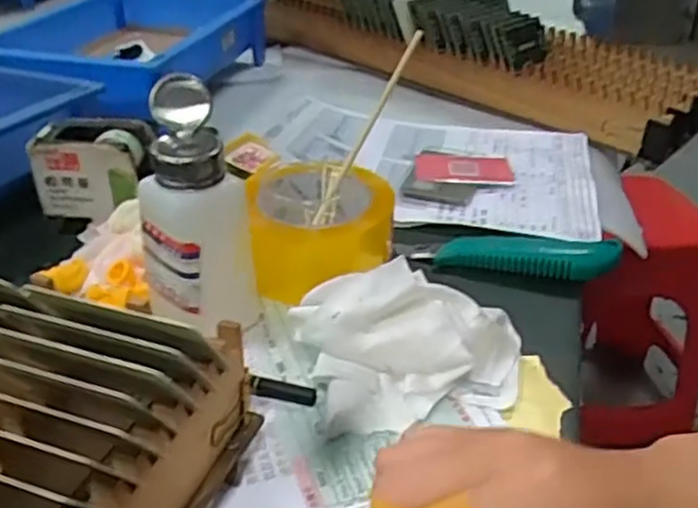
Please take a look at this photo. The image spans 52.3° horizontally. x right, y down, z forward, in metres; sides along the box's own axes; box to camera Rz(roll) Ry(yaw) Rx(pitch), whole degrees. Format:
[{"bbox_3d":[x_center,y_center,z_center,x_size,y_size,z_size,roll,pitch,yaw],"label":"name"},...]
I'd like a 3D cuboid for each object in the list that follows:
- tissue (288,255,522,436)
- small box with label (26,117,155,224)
[{"bbox_3d":[0.039,0.045,0.404,0.136,0.066,0.084,-3,32,-7],"label":"tissue"},{"bbox_3d":[-0.188,-0.065,0.538,0.079,0.060,0.056,6,32,8],"label":"small box with label"}]

